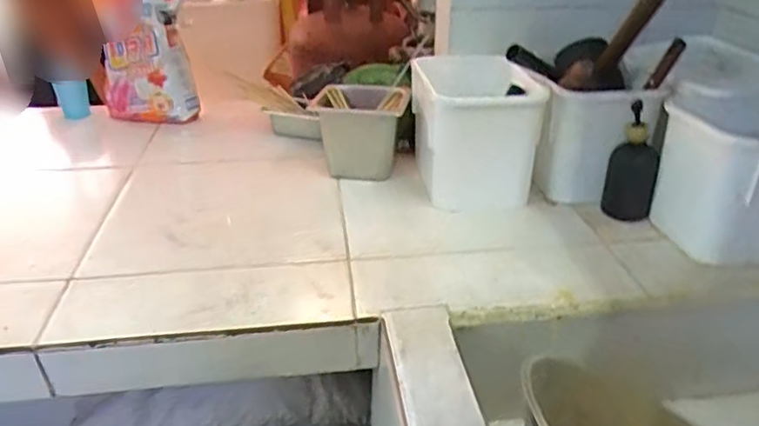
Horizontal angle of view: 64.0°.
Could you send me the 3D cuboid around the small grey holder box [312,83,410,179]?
[{"bbox_3d":[-0.039,-0.148,1.148,0.182,0.150,0.143,1,29,2],"label":"small grey holder box"}]

